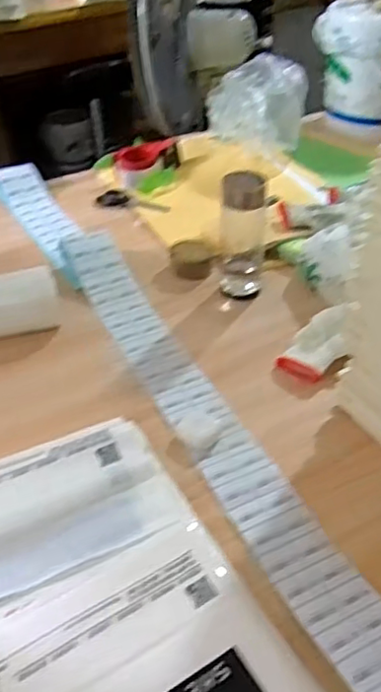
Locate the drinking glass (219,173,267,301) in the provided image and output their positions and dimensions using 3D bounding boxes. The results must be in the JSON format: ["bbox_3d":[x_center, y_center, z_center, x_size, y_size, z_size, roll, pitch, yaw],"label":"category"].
[{"bbox_3d":[0.079,-0.173,0.949,0.067,0.187,0.071,3,41,4],"label":"drinking glass"}]

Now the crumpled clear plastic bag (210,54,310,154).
[{"bbox_3d":[0.135,-0.515,1.306,0.163,0.165,0.206,-11,41,-11],"label":"crumpled clear plastic bag"}]

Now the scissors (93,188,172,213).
[{"bbox_3d":[-0.109,-0.287,1.225,0.163,0.013,0.054,14,43,17],"label":"scissors"}]

